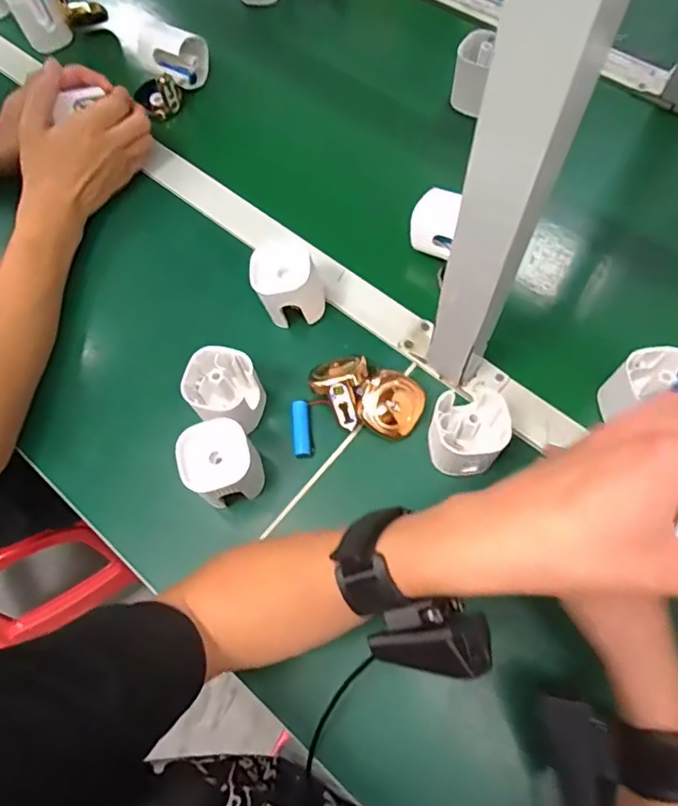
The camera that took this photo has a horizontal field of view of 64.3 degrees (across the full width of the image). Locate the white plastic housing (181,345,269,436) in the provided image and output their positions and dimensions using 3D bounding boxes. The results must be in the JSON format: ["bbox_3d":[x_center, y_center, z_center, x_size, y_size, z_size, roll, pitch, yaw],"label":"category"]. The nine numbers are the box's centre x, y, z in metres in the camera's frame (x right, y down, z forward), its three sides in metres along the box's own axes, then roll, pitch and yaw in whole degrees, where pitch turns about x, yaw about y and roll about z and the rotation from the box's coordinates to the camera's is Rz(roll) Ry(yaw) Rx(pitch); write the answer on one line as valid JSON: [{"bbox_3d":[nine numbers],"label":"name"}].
[{"bbox_3d":[-0.097,-0.009,0.456,0.058,0.060,0.056,0,68,-1],"label":"white plastic housing"}]

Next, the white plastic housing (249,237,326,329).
[{"bbox_3d":[-0.047,-0.110,0.503,0.066,0.058,0.057,-11,68,-5],"label":"white plastic housing"}]

